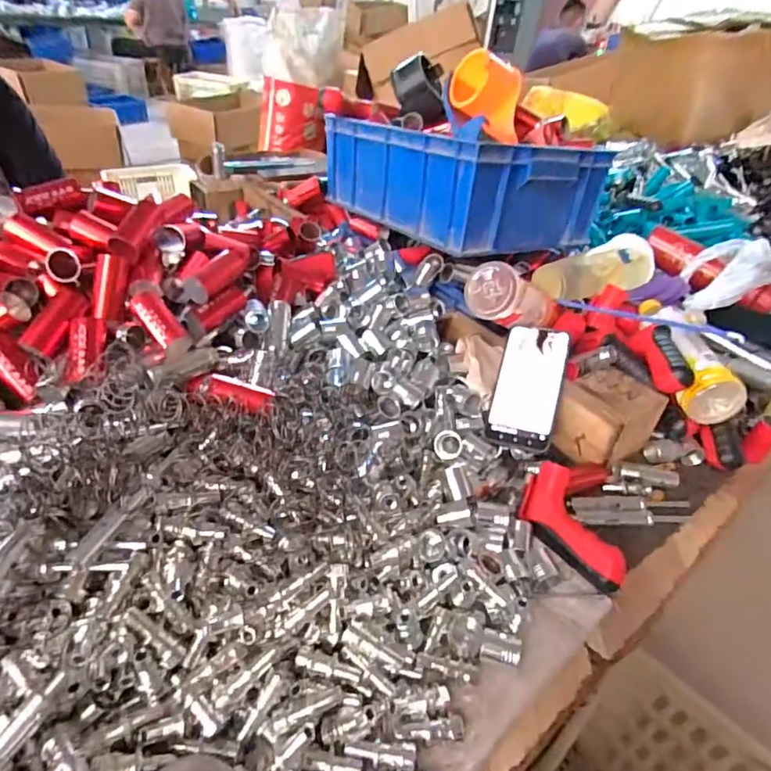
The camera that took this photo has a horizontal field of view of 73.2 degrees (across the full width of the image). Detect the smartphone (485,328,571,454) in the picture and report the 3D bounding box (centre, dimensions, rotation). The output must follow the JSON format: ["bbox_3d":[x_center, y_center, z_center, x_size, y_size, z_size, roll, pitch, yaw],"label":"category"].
[{"bbox_3d":[0.170,0.000,0.616,0.076,0.007,0.152,9,69,22],"label":"smartphone"}]

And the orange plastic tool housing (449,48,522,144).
[{"bbox_3d":[0.133,-0.379,0.700,0.099,0.125,0.075,6,28,30],"label":"orange plastic tool housing"}]

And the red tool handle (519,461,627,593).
[{"bbox_3d":[0.187,0.144,0.531,0.059,0.046,0.134,-9,41,-19],"label":"red tool handle"}]

